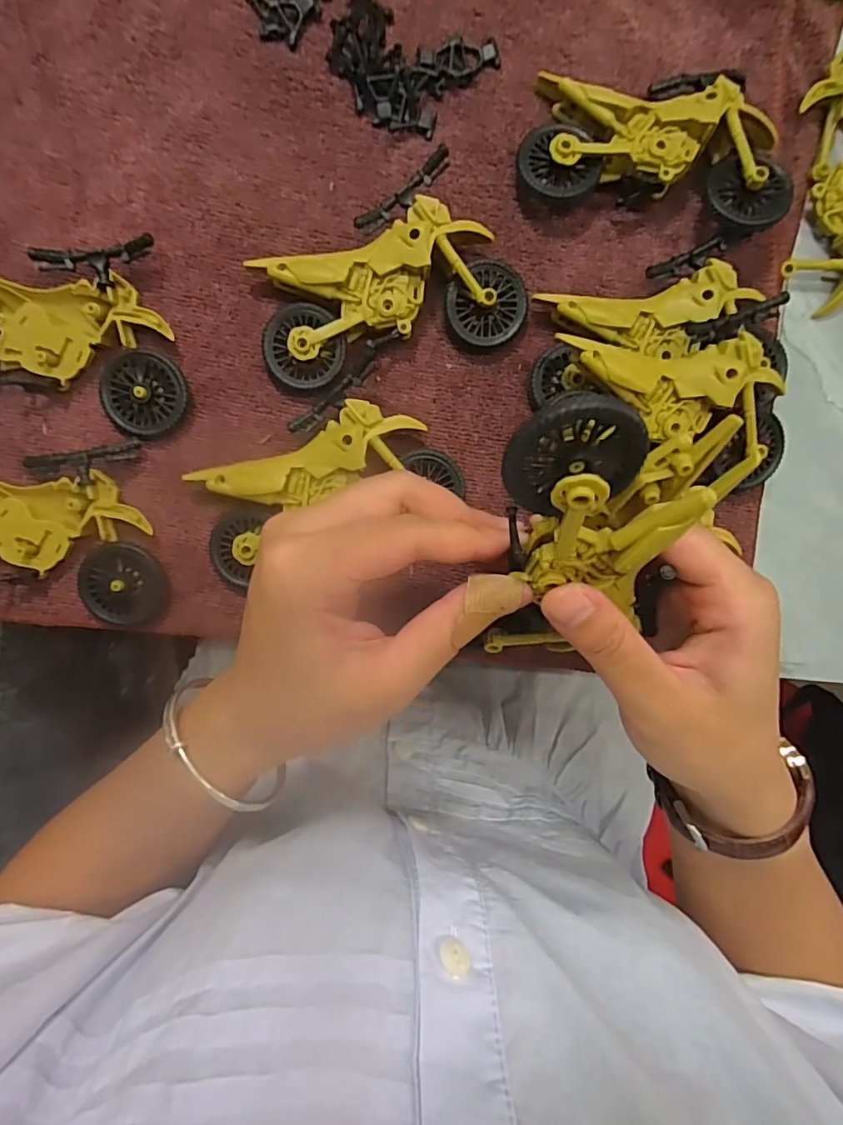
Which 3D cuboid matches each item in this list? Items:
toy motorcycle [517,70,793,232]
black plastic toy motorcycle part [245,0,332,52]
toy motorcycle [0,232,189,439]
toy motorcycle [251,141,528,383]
[{"bbox_3d":[0.105,-0.187,0.245,0.113,0.028,0.063,11,95,-4],"label":"toy motorcycle"},{"bbox_3d":[-0.059,-0.245,0.242,0.027,0.004,0.033,41,92,-6],"label":"black plastic toy motorcycle part"},{"bbox_3d":[-0.164,-0.097,0.242,0.114,0.018,0.075,1,95,-3],"label":"toy motorcycle"},{"bbox_3d":[-0.016,-0.118,0.247,0.113,0.021,0.076,-28,96,0],"label":"toy motorcycle"}]

